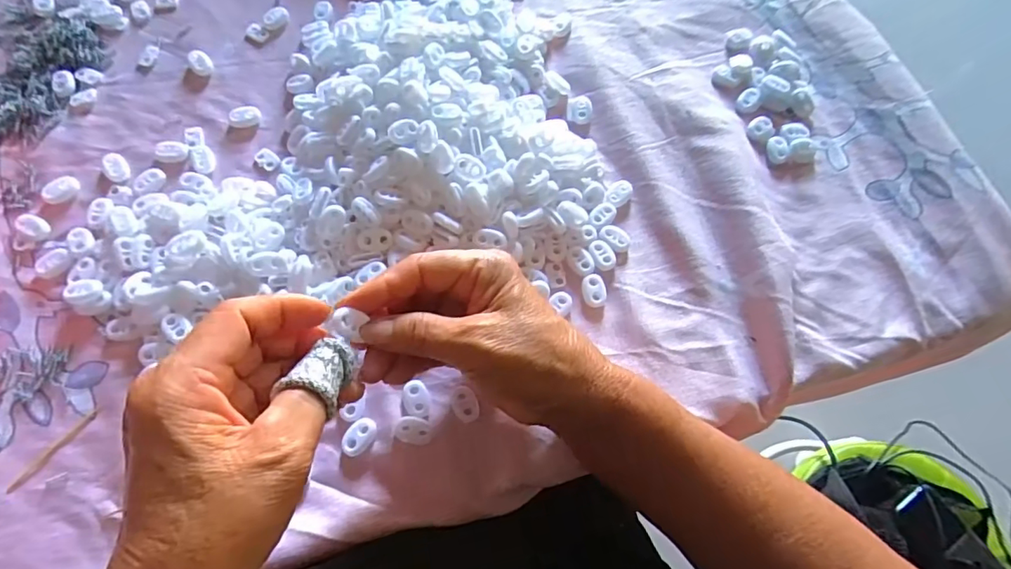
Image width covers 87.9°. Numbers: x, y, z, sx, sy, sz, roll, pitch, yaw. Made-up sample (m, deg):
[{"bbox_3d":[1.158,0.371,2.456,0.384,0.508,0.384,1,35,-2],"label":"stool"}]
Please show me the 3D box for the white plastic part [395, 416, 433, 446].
[{"bbox_3d":[-0.054,0.086,0.309,0.022,0.004,0.015,16,69,4],"label":"white plastic part"}]

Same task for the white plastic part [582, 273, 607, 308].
[{"bbox_3d":[0.059,0.004,0.347,0.015,0.004,0.022,-9,70,-6],"label":"white plastic part"}]

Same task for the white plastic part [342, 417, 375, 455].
[{"bbox_3d":[-0.087,0.089,0.309,0.016,0.005,0.023,35,72,11],"label":"white plastic part"}]

